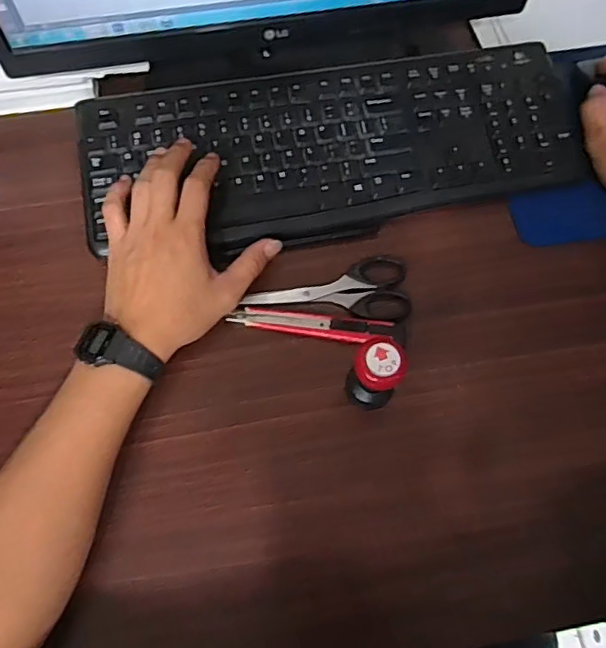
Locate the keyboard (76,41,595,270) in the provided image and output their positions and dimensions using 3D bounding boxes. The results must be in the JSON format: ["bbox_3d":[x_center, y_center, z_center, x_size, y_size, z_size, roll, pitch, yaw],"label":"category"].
[{"bbox_3d":[0.028,-0.156,0.506,0.436,0.031,0.163,-7,70,-4],"label":"keyboard"}]

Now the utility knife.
[{"bbox_3d":[0.013,0.001,0.462,0.140,0.011,0.022,7,70,0],"label":"utility knife"}]

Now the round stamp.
[{"bbox_3d":[0.052,0.038,0.408,0.036,0.077,0.031,20,70,5],"label":"round stamp"}]

